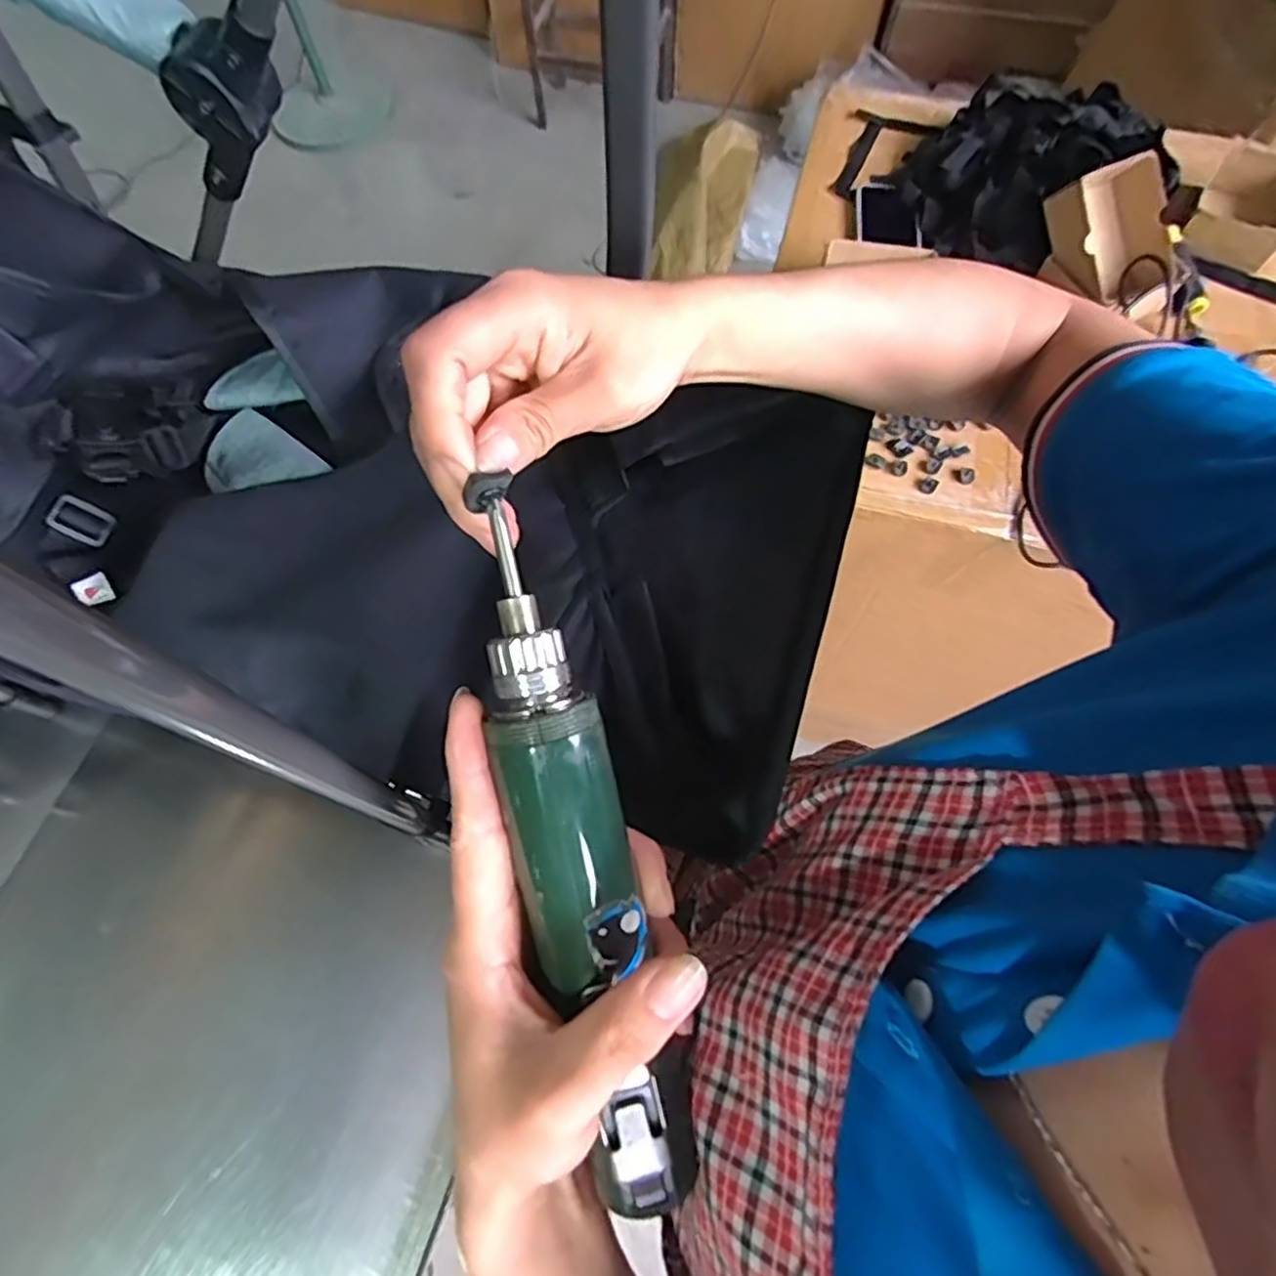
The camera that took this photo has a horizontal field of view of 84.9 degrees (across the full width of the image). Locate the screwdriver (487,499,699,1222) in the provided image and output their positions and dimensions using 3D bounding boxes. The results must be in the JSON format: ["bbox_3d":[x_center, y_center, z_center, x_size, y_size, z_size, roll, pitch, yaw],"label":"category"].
[{"bbox_3d":[-0.019,0.083,0.238,0.038,0.039,0.216,-15,93,-6],"label":"screwdriver"}]

